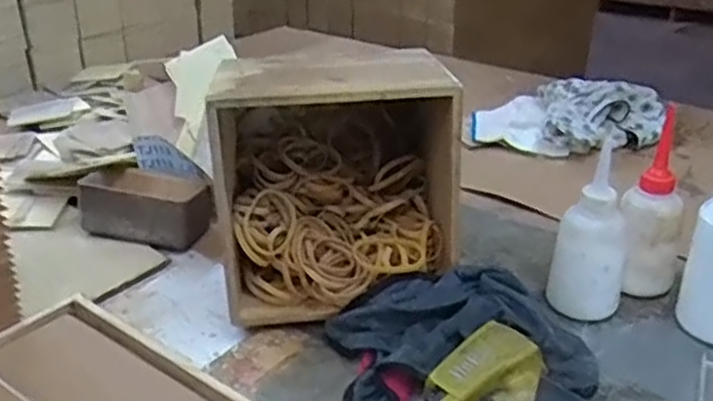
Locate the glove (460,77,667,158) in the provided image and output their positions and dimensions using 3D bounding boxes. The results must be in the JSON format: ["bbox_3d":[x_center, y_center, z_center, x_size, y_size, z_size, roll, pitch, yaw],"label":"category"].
[{"bbox_3d":[0.305,-0.124,0.997,0.291,0.082,0.145,3,27,3],"label":"glove"}]

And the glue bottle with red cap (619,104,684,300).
[{"bbox_3d":[0.268,0.015,0.630,0.055,0.158,0.057,21,34,31],"label":"glue bottle with red cap"}]

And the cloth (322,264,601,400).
[{"bbox_3d":[0.087,0.108,0.560,0.206,0.059,0.116,-5,29,-11],"label":"cloth"}]

